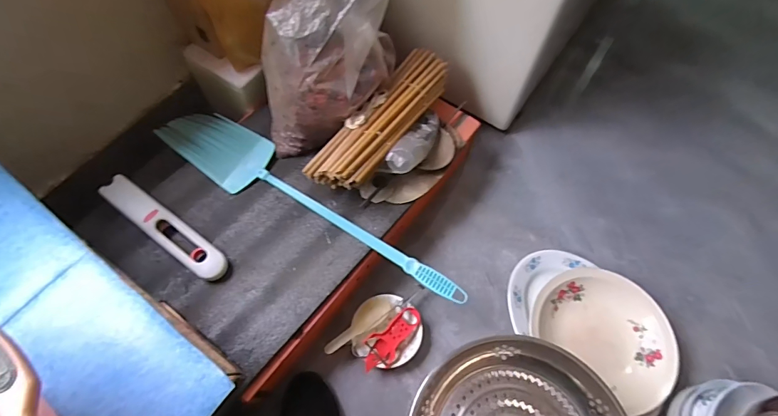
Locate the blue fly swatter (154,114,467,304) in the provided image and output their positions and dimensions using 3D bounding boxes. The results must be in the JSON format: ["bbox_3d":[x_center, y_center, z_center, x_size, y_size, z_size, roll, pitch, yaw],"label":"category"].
[{"bbox_3d":[-0.146,-0.012,0.682,0.599,0.017,0.106,32,67,14],"label":"blue fly swatter"}]

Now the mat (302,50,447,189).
[{"bbox_3d":[-0.005,-0.152,0.688,0.086,0.053,0.315,33,67,13],"label":"mat"}]

